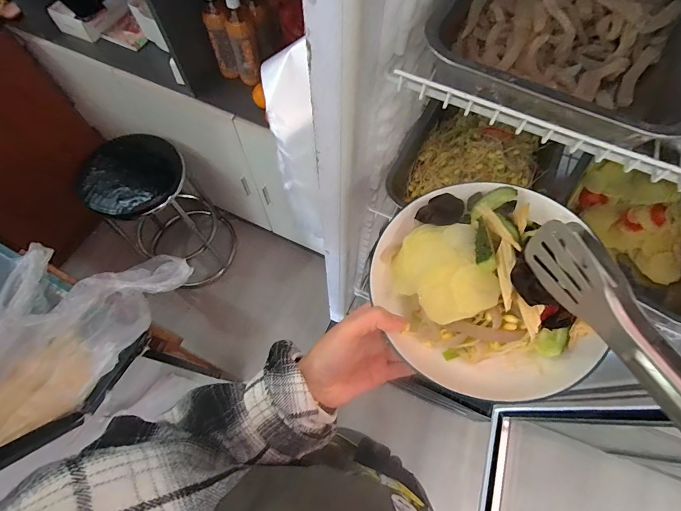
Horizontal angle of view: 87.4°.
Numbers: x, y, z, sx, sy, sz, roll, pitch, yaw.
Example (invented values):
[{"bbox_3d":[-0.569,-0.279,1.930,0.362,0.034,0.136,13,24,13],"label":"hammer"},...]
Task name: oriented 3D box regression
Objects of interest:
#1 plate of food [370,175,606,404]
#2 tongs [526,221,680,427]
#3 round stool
[{"bbox_3d":[0.127,0.018,0.316,0.184,0.079,0.199,-1,66,-2],"label":"plate of food"},{"bbox_3d":[0.183,0.079,0.174,0.027,0.045,0.255,-16,54,-9],"label":"tongs"},{"bbox_3d":[-0.633,-0.145,1.323,0.353,0.570,0.338,40,71,15],"label":"round stool"}]

